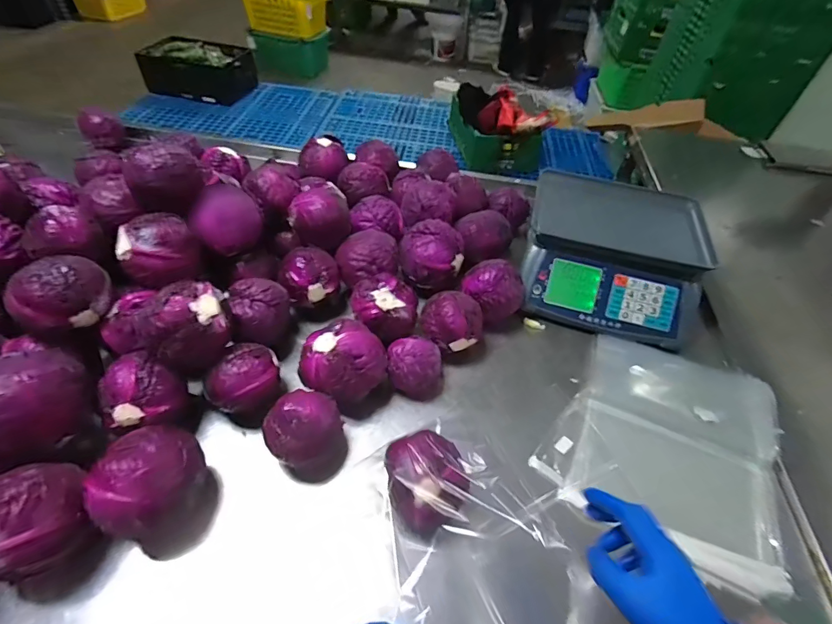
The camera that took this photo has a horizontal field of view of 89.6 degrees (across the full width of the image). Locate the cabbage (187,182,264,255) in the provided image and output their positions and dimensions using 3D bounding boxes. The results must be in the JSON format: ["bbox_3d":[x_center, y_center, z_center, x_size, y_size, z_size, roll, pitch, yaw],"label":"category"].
[{"bbox_3d":[-0.323,-0.174,0.716,0.104,0.103,0.130,-13,51,-16],"label":"cabbage"}]

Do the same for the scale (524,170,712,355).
[{"bbox_3d":[0.388,-0.120,0.848,0.322,0.131,0.343,15,49,8],"label":"scale"}]

